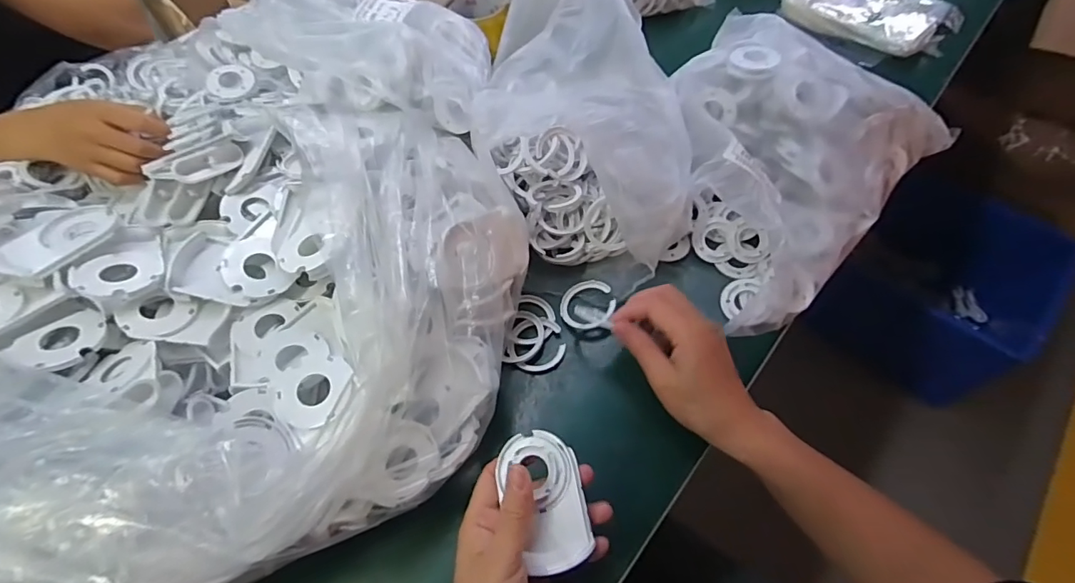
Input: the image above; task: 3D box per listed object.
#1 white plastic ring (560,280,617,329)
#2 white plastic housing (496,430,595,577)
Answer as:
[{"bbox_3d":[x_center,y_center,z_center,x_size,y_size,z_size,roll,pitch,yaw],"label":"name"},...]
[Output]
[{"bbox_3d":[0.047,0.012,0.453,0.052,0.006,0.048,-1,58,26],"label":"white plastic ring"},{"bbox_3d":[0.006,0.132,0.320,0.047,0.011,0.084,-16,60,-6],"label":"white plastic housing"}]

